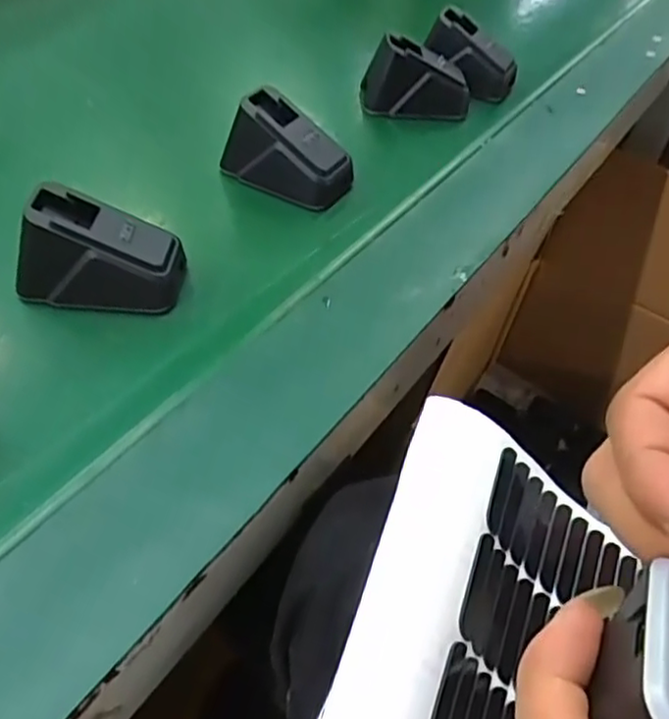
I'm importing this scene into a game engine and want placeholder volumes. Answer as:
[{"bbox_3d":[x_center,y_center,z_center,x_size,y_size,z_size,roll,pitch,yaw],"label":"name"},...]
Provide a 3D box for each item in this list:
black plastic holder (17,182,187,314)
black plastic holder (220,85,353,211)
[{"bbox_3d":[-0.103,-0.049,0.292,0.066,0.039,0.037,2,49,-3],"label":"black plastic holder"},{"bbox_3d":[-0.024,-0.114,0.362,0.067,0.038,0.041,27,52,18],"label":"black plastic holder"}]

